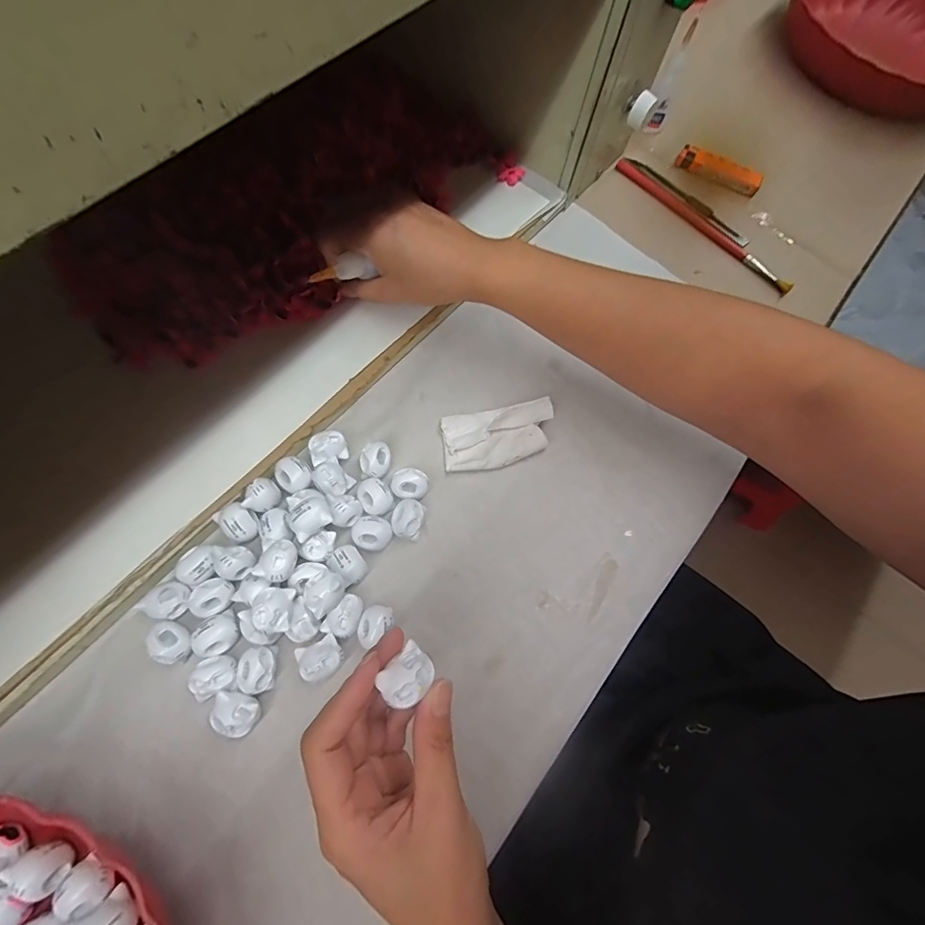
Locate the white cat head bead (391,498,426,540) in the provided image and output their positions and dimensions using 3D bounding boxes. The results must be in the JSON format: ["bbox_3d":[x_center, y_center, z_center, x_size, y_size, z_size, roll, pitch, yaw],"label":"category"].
[{"bbox_3d":[-0.036,0.038,0.314,0.021,0.019,0.025,3,69,-1],"label":"white cat head bead"}]

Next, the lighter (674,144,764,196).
[{"bbox_3d":[0.247,-0.282,0.452,0.080,0.014,0.023,26,70,8],"label":"lighter"}]

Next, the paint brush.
[{"bbox_3d":[0.221,-0.221,0.436,0.016,0.012,0.196,-40,75,-15],"label":"paint brush"}]

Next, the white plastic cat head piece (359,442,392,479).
[{"bbox_3d":[-0.059,0.000,0.325,0.021,0.018,0.024,-6,69,-4],"label":"white plastic cat head piece"}]

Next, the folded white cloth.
[{"bbox_3d":[0.026,-0.020,0.339,0.078,0.018,0.043,-9,70,-5],"label":"folded white cloth"}]

